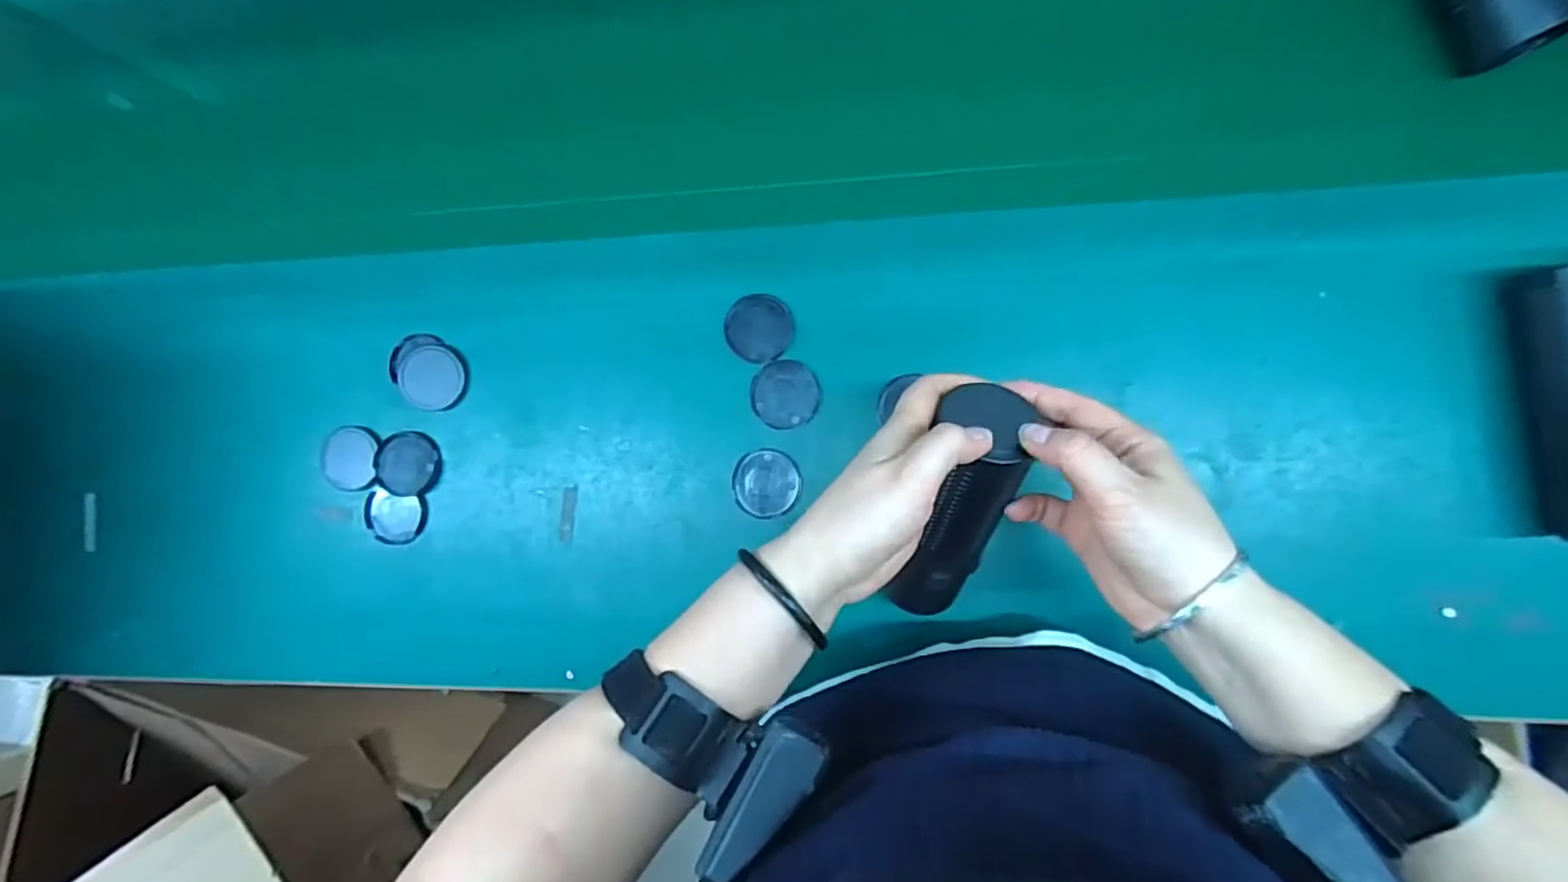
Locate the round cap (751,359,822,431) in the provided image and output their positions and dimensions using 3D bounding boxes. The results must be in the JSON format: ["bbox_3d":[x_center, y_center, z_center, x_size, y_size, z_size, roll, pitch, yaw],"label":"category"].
[{"bbox_3d":[0.002,-0.034,0.492,0.049,0.005,0.049,0,89,9],"label":"round cap"}]

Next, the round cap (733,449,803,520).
[{"bbox_3d":[-0.012,0.032,0.495,0.049,0.004,0.049,0,89,9],"label":"round cap"}]

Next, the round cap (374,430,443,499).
[{"bbox_3d":[-0.297,0.018,0.531,0.050,0.010,0.049,0,89,9],"label":"round cap"}]

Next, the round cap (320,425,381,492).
[{"bbox_3d":[-0.352,0.014,0.543,0.057,0.010,0.051,6,90,9],"label":"round cap"}]

